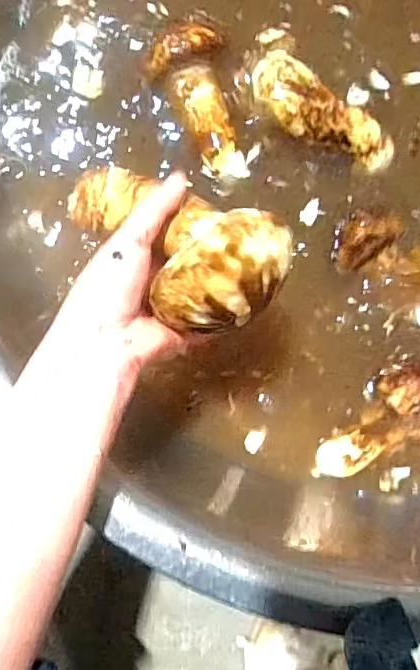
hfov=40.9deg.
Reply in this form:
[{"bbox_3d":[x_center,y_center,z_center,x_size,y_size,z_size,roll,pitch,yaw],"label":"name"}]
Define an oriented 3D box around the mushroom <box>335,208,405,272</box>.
[{"bbox_3d":[0.134,-0.079,0.470,0.054,0.020,0.048,0,89,-4],"label":"mushroom"}]

